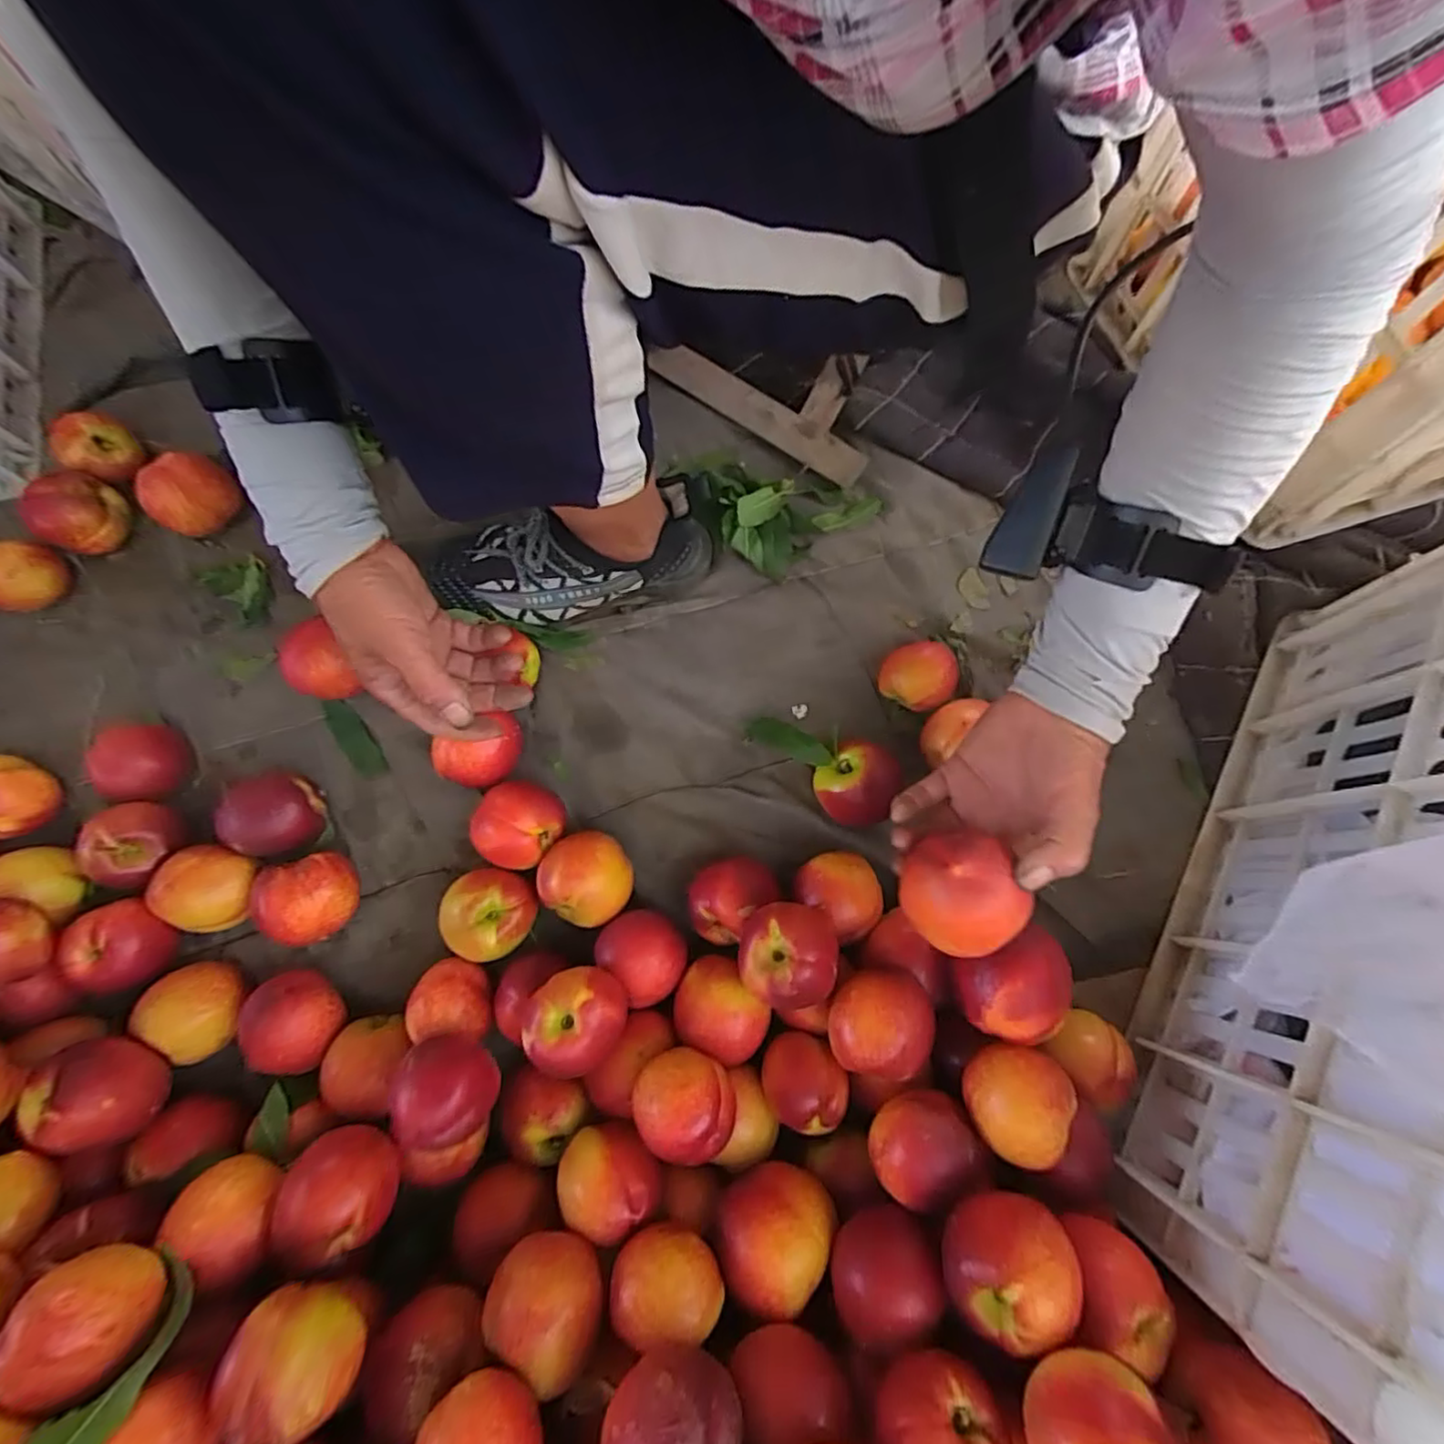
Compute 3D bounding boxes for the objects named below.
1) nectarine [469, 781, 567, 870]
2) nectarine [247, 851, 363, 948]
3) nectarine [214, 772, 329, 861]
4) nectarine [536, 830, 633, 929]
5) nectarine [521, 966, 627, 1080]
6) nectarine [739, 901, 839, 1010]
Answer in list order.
[{"bbox_3d":[-0.149,0.075,0.482,0.057,0.059,0.059,0,76,-2],"label":"nectarine"},{"bbox_3d":[-0.296,0.127,0.468,0.060,0.058,0.059,-3,76,-3],"label":"nectarine"},{"bbox_3d":[-0.335,0.069,0.482,0.066,0.056,0.059,6,76,0],"label":"nectarine"},{"bbox_3d":[-0.097,0.114,0.473,0.065,0.057,0.061,0,76,-2],"label":"nectarine"},{"bbox_3d":[-0.090,0.187,0.410,0.060,0.049,0.059,0,76,-2],"label":"nectarine"},{"bbox_3d":[0.041,0.146,0.414,0.059,0.055,0.058,5,76,-1],"label":"nectarine"}]

